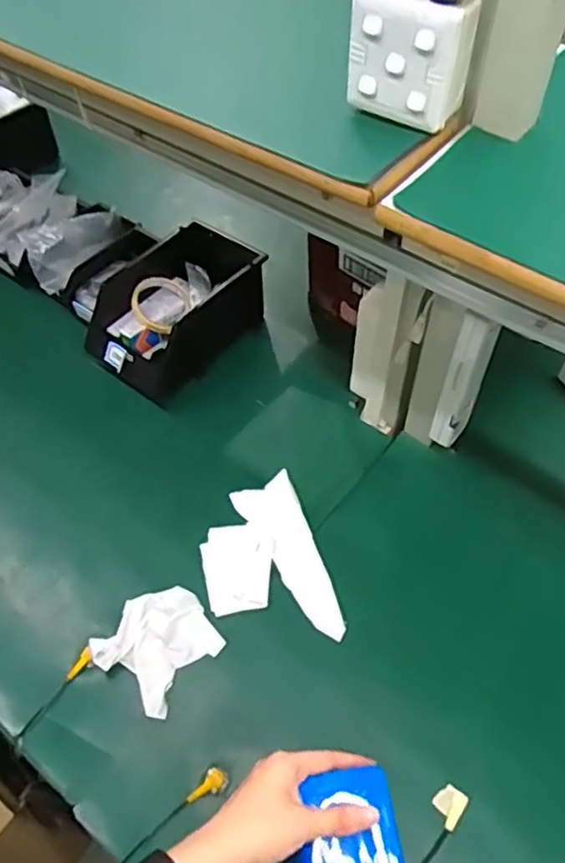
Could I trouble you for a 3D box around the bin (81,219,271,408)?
[{"bbox_3d":[-0.154,-0.179,0.981,0.164,0.110,0.269,32,62,23],"label":"bin"}]

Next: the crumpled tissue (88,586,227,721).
[{"bbox_3d":[-0.135,0.231,0.724,0.107,0.026,0.116,33,62,23],"label":"crumpled tissue"}]

